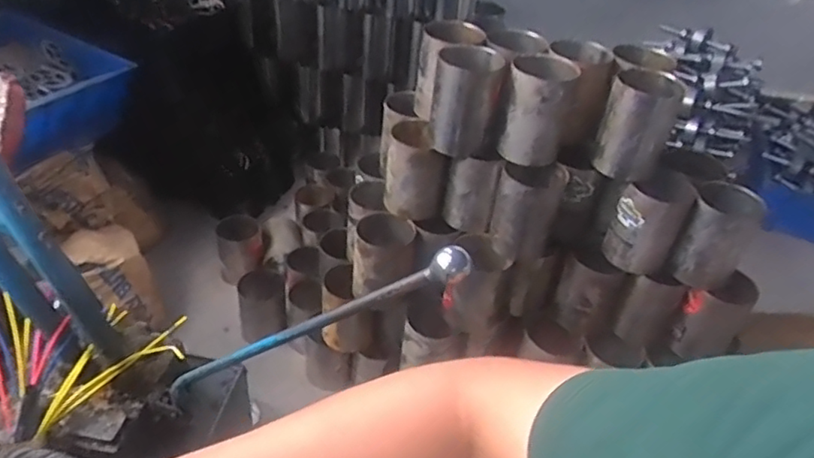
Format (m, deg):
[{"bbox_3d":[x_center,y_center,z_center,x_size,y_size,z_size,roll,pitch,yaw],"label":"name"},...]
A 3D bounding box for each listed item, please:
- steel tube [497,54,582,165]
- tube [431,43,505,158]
[{"bbox_3d":[0.183,-0.168,0.847,0.087,0.128,0.083,19,40,16],"label":"steel tube"},{"bbox_3d":[0.082,-0.183,0.858,0.084,0.134,0.081,10,38,5],"label":"tube"}]

